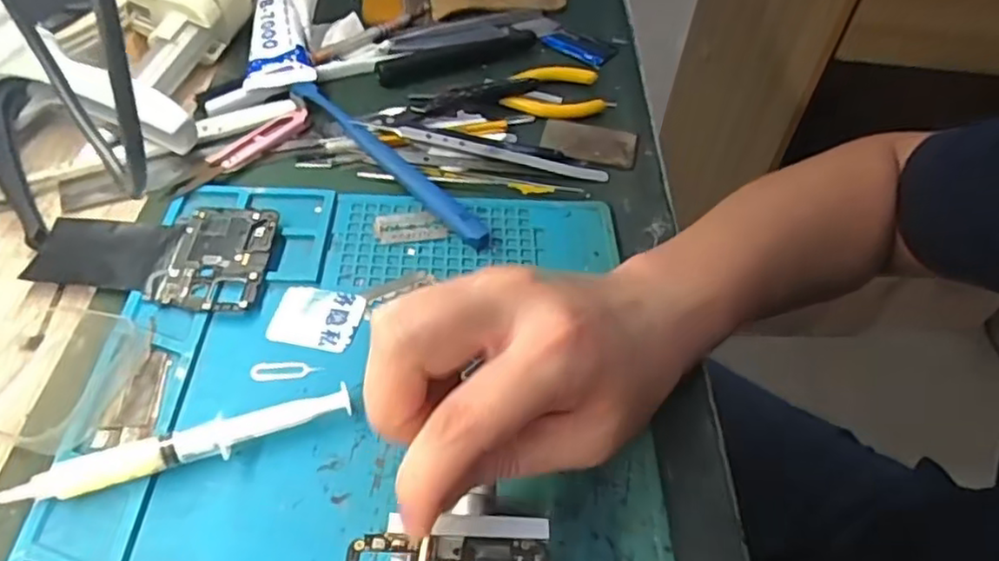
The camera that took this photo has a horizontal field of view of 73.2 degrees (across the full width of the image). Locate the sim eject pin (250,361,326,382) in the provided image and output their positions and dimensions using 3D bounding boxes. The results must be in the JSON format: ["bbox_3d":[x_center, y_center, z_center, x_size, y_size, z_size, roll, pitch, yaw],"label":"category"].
[{"bbox_3d":[-0.097,0.040,0.307,0.032,0.004,0.010,-2,49,-8],"label":"sim eject pin"}]

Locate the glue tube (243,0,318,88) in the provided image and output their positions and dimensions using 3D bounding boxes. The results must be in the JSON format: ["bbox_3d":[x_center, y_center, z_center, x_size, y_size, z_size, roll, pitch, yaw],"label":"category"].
[{"bbox_3d":[-0.152,-0.170,0.469,0.043,0.025,0.105,-5,50,-11],"label":"glue tube"}]

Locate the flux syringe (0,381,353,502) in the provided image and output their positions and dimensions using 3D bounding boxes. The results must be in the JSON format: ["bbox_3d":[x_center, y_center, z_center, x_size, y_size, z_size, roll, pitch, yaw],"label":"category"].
[{"bbox_3d":[-0.128,0.068,0.271,0.135,0.015,0.018,-18,53,-21],"label":"flux syringe"}]

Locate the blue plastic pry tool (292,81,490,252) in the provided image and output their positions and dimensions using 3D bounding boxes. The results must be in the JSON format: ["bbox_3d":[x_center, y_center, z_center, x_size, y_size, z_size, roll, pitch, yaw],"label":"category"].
[{"bbox_3d":[-0.068,-0.073,0.398,0.014,0.014,0.175,-34,61,-30],"label":"blue plastic pry tool"}]

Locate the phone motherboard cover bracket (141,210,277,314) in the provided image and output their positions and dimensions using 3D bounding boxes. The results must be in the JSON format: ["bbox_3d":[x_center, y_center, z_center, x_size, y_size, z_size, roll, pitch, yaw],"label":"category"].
[{"bbox_3d":[-0.145,-0.012,0.345,0.053,0.006,0.066,6,49,-2],"label":"phone motherboard cover bracket"}]

